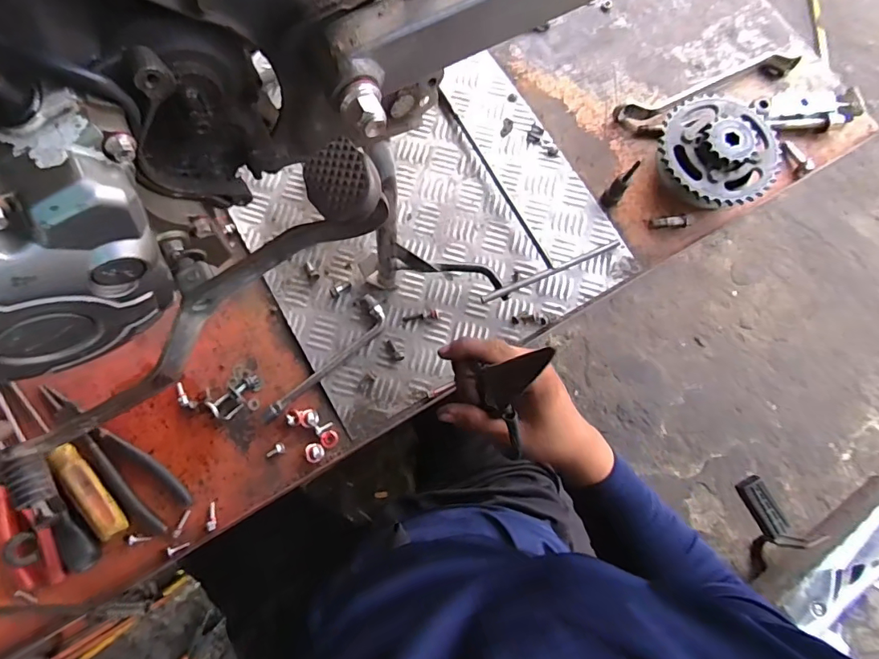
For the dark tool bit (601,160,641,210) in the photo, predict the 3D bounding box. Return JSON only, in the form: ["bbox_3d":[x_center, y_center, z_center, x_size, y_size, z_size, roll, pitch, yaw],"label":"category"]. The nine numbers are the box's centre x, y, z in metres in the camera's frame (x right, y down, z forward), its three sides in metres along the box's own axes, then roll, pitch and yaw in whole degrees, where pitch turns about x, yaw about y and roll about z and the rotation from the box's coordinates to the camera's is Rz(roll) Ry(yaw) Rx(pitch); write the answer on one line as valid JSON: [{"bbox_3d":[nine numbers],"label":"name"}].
[{"bbox_3d":[0.213,-0.169,0.566,0.018,0.084,0.019,0,78,-1],"label":"dark tool bit"}]

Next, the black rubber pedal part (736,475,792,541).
[{"bbox_3d":[0.549,0.301,0.812,0.040,0.021,0.102,-24,78,-6],"label":"black rubber pedal part"}]

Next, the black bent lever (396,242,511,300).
[{"bbox_3d":[0.014,-0.066,0.541,0.138,0.025,0.037,12,77,-17],"label":"black bent lever"}]

